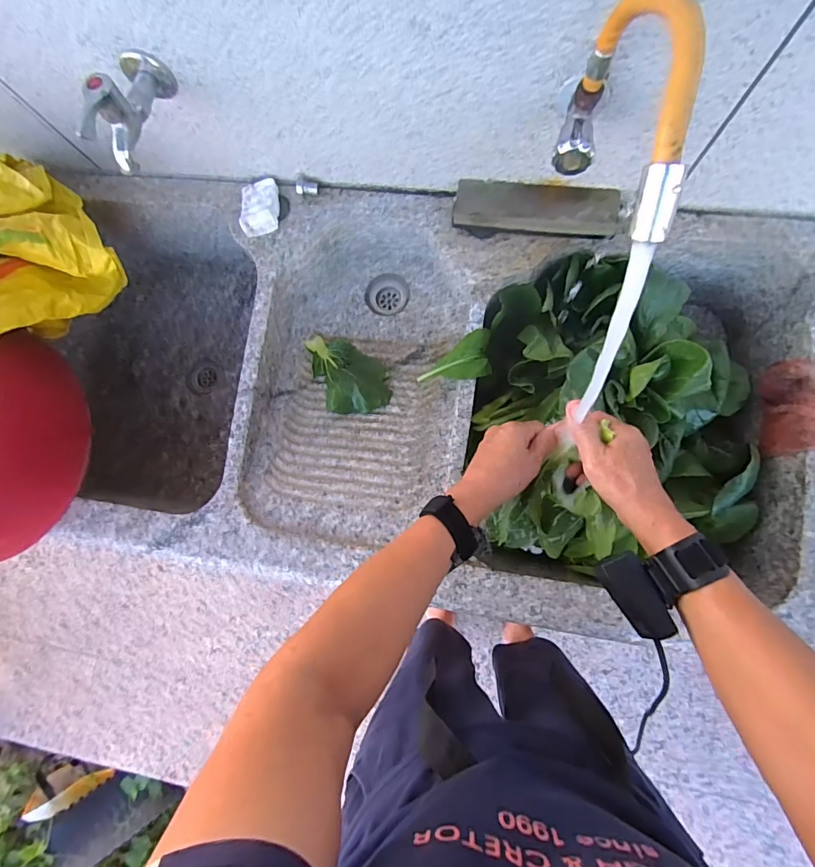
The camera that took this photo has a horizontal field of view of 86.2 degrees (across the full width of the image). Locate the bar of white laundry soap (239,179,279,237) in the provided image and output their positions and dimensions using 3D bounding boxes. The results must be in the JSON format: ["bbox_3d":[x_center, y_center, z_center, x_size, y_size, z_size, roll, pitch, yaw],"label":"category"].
[{"bbox_3d":[-0.205,-0.313,0.606,0.055,0.016,0.073,-2,82,6],"label":"bar of white laundry soap"}]

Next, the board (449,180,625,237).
[{"bbox_3d":[0.160,-0.285,0.546,0.196,0.015,0.059,8,84,7],"label":"board"}]

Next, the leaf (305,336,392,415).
[{"bbox_3d":[-0.087,-0.092,0.632,0.091,0.047,0.140,-26,81,3],"label":"leaf"}]

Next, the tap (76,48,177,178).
[{"bbox_3d":[-0.287,-0.329,0.443,0.047,0.071,0.130,9,69,8],"label":"tap"}]

